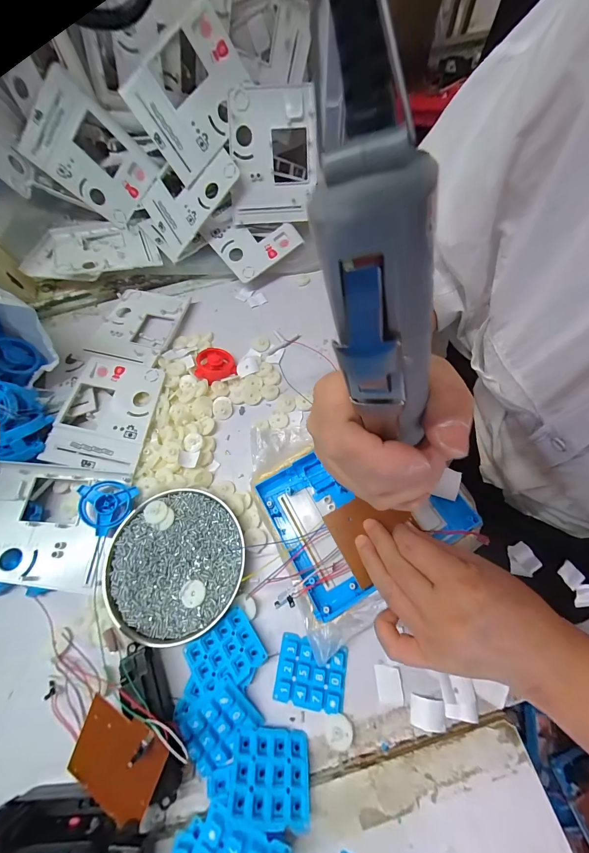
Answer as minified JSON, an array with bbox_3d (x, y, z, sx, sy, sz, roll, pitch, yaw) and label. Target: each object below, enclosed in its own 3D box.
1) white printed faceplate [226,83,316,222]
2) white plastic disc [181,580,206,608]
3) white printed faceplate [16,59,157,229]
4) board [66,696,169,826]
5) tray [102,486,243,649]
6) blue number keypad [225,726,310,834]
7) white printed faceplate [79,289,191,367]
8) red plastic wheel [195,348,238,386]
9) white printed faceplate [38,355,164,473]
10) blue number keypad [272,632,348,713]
[{"bbox_3d":[-0.030,-0.363,0.419,0.116,0.142,0.024,-2,27,3],"label":"white printed faceplate"},{"bbox_3d":[-0.096,0.159,0.295,0.022,0.004,0.022,-1,62,1],"label":"white plastic disc"},{"bbox_3d":[-0.288,-0.379,0.441,0.120,0.141,0.016,-36,42,23],"label":"white printed faceplate"},{"bbox_3d":[-0.134,0.248,0.229,0.071,0.012,0.072,22,92,16],"label":"board"},{"bbox_3d":[-0.118,0.130,0.302,0.128,0.015,0.134,12,63,8],"label":"tray"},{"bbox_3d":[-0.017,0.260,0.232,0.059,0.004,0.050,16,31,-10],"label":"blue number keypad"},{"bbox_3d":[-0.226,-0.147,0.447,0.117,0.010,0.139,9,63,7],"label":"white printed faceplate"},{"bbox_3d":[-0.105,-0.085,0.406,0.049,0.017,0.049,-15,63,-6],"label":"red plastic wheel"},{"bbox_3d":[-0.226,-0.021,0.376,0.108,0.016,0.139,6,63,5],"label":"white printed faceplate"},{"bbox_3d":[0.014,0.215,0.270,0.058,0.012,0.049,8,63,6],"label":"blue number keypad"}]

